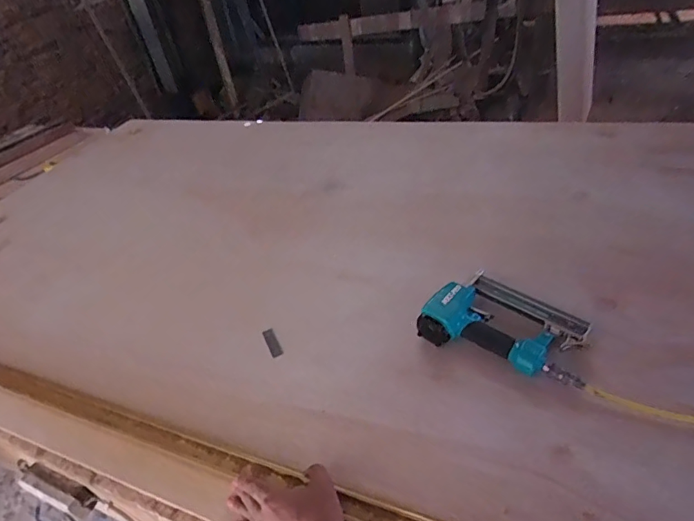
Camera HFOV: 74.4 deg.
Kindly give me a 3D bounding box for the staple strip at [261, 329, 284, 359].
[{"bbox_3d":[-0.135,0.148,0.830,0.021,0.004,0.067,-24,42,-14],"label":"staple strip"}]

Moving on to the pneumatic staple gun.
[{"bbox_3d":[0.260,0.108,0.757,0.255,0.075,0.155,18,48,29],"label":"pneumatic staple gun"}]

